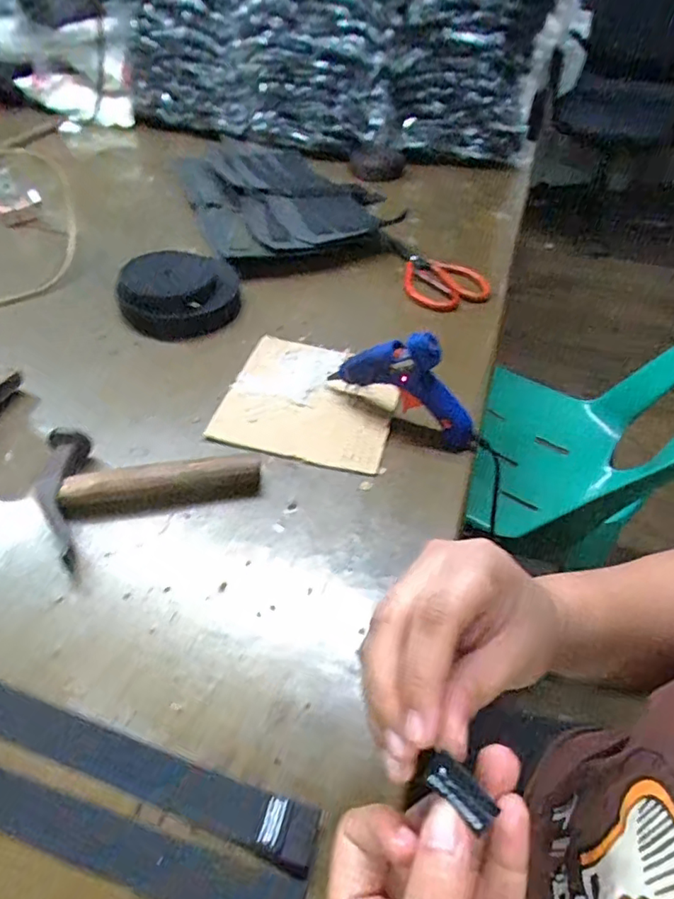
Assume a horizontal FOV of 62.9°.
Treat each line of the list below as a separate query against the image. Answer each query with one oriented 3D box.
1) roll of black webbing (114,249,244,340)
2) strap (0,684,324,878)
[{"bbox_3d":[-0.172,-0.174,0.604,0.135,0.049,0.104,-11,49,-16],"label":"roll of black webbing"},{"bbox_3d":[-0.166,0.160,0.315,0.323,0.009,0.027,17,48,9],"label":"strap"}]

